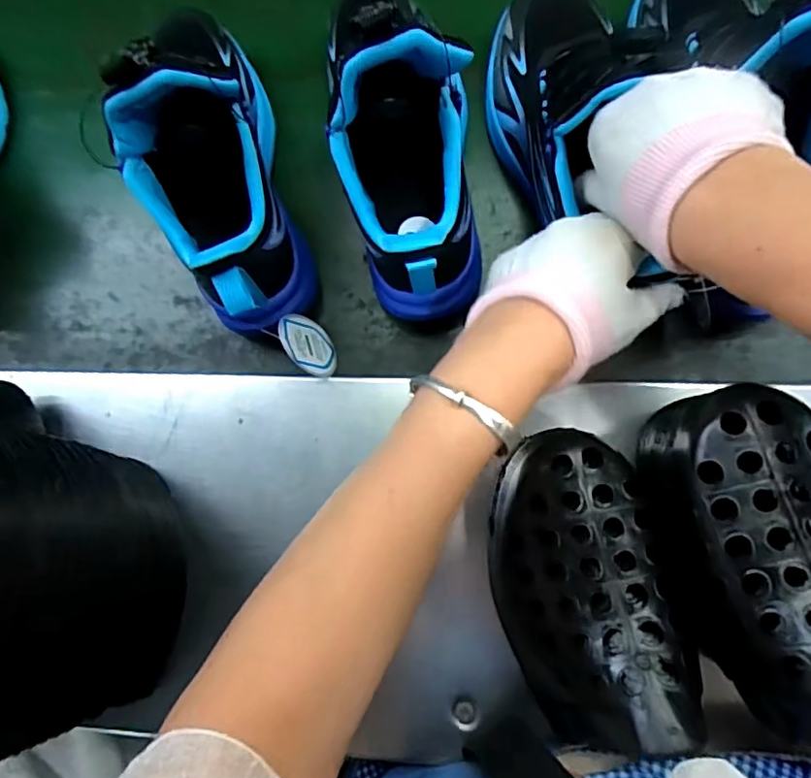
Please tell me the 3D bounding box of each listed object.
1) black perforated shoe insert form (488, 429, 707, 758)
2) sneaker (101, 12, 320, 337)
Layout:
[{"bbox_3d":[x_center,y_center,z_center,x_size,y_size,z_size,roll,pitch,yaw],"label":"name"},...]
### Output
[{"bbox_3d":[0.087,0.097,0.290,0.082,0.071,0.150,-15,81,3],"label":"black perforated shoe insert form"},{"bbox_3d":[-0.126,-0.149,0.374,0.077,0.145,0.224,-16,81,3],"label":"sneaker"}]

